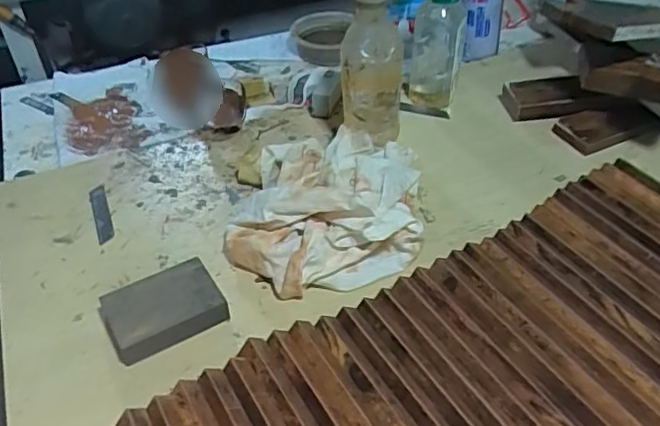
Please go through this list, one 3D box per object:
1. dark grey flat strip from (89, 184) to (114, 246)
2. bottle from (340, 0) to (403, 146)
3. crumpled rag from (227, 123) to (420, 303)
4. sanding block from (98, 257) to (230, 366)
[{"bbox_3d":[-0.254,0.001,0.659,0.018,0.005,0.082,-22,54,-9],"label":"dark grey flat strip"},{"bbox_3d":[0.047,-0.164,0.684,0.070,0.197,0.060,-2,42,-1],"label":"bottle"},{"bbox_3d":[-0.004,-0.018,0.629,0.197,0.069,0.225,2,42,4],"label":"crumpled rag"},{"bbox_3d":[-0.154,0.085,0.544,0.101,0.025,0.072,-23,47,-22],"label":"sanding block"}]

